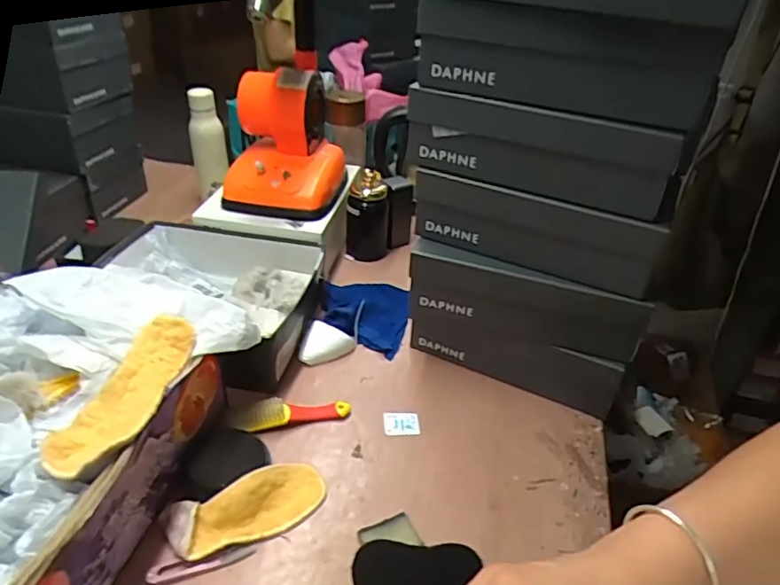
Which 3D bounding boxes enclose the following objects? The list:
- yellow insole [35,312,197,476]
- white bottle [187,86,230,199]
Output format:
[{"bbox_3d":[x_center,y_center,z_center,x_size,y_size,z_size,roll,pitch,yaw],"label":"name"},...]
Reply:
[{"bbox_3d":[-0.254,0.098,0.553,0.069,0.033,0.197,10,35,7],"label":"yellow insole"},{"bbox_3d":[-0.358,-0.295,1.107,0.067,0.200,0.082,-8,37,-17],"label":"white bottle"}]

